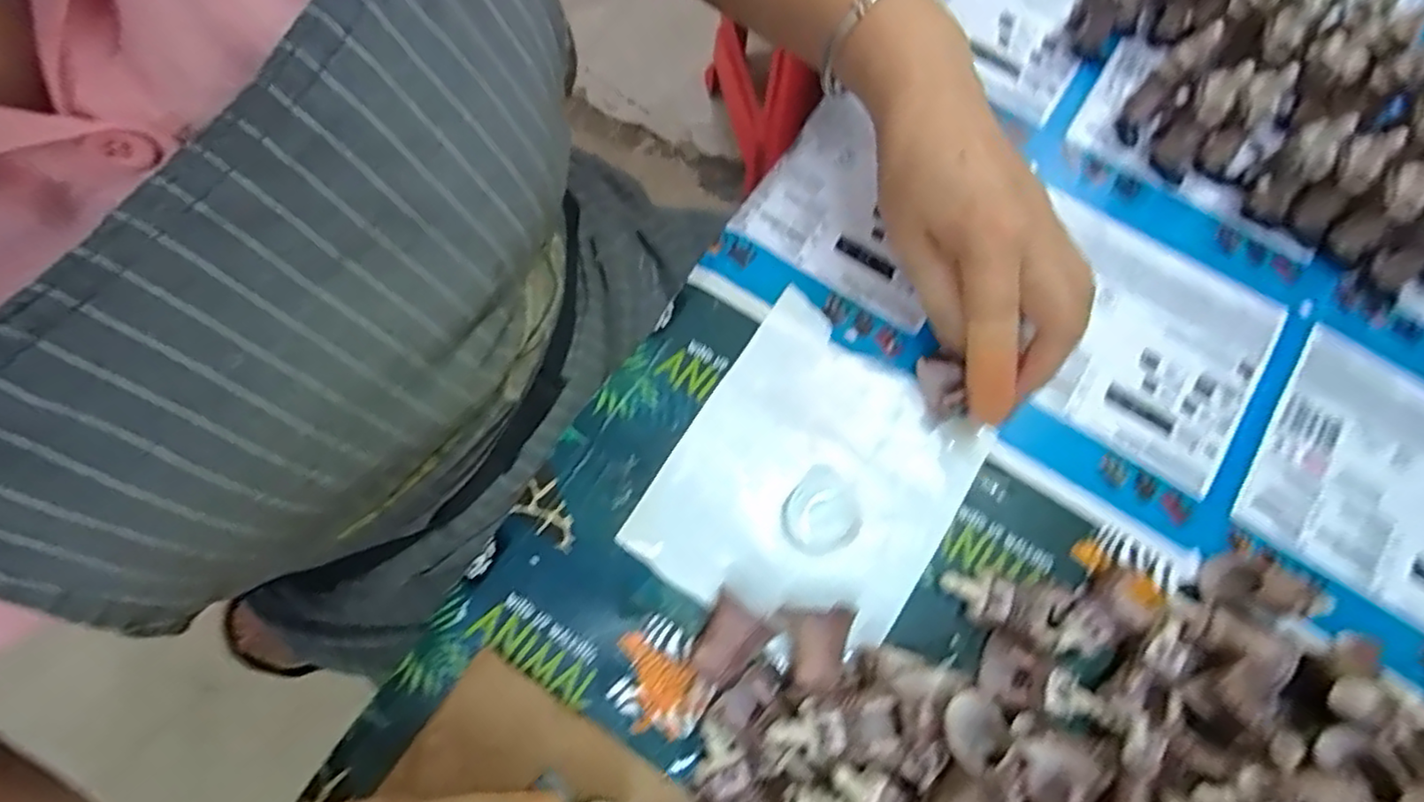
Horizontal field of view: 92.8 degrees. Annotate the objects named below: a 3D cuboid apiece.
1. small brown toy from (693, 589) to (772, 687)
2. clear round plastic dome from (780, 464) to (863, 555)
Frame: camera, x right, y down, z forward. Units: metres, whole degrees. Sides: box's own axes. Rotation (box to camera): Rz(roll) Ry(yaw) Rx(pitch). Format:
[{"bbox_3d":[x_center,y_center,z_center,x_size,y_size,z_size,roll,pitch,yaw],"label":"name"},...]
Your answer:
[{"bbox_3d":[0.006,0.100,0.281,0.025,0.012,0.035,34,96,9],"label":"small brown toy"},{"bbox_3d":[0.047,0.050,0.300,0.034,0.005,0.034,0,73,0],"label":"clear round plastic dome"}]

